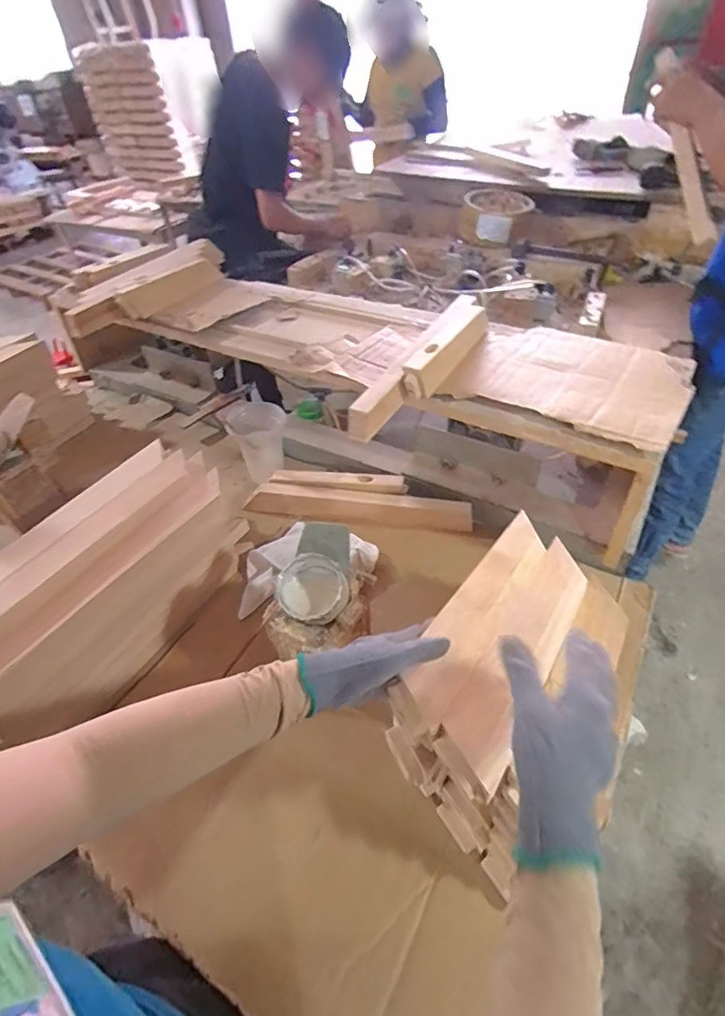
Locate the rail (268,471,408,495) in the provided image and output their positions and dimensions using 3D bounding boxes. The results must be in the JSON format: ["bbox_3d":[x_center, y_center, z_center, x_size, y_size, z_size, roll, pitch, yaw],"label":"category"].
[{"bbox_3d":[-0.048,-0.053,0.961,0.261,0.018,0.041,8,46,13],"label":"rail"}]

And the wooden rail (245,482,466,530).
[{"bbox_3d":[-0.010,0.000,0.945,0.421,0.048,0.045,5,44,9],"label":"wooden rail"}]

